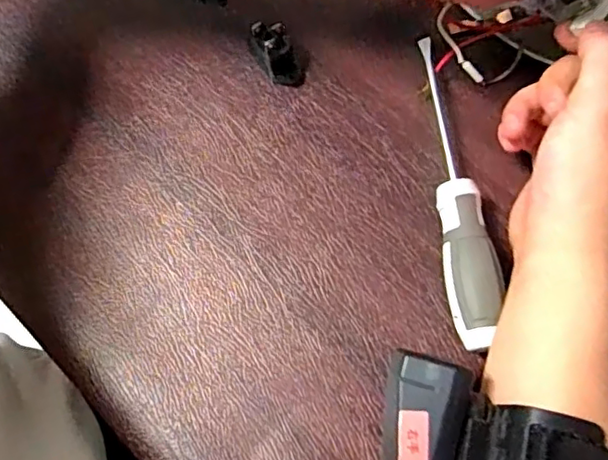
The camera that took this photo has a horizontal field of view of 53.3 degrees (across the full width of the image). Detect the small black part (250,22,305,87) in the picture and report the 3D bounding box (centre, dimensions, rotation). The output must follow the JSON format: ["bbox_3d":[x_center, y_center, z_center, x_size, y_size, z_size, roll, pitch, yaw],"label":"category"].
[{"bbox_3d":[-0.016,-0.104,0.363,0.028,0.027,0.027,-7,70,0],"label":"small black part"}]

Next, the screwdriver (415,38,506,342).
[{"bbox_3d":[0.080,-0.030,0.329,0.024,0.029,0.189,-5,69,2],"label":"screwdriver"}]

